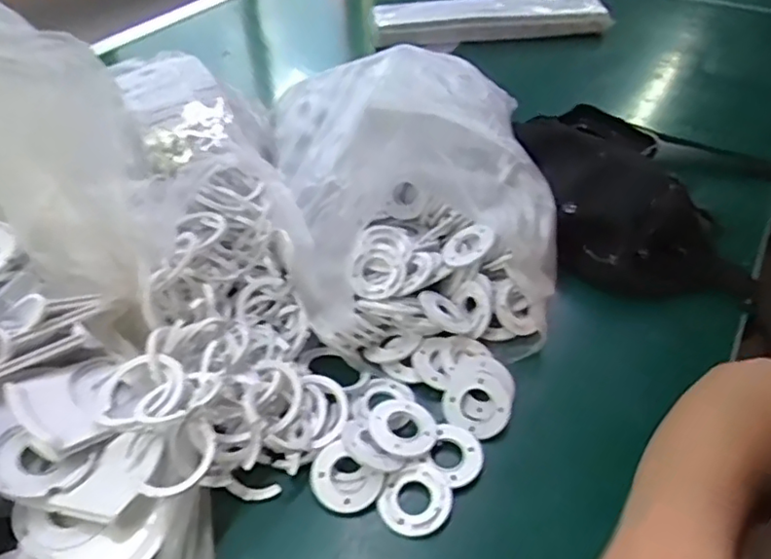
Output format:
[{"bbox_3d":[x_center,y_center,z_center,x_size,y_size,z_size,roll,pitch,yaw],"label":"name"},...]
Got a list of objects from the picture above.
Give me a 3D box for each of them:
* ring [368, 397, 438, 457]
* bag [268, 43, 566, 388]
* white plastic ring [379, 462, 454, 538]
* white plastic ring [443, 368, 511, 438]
[{"bbox_3d":[0.011,0.096,0.390,0.045,0.010,0.041,16,45,18],"label":"ring"},{"bbox_3d":[0.020,-0.098,0.511,0.206,0.100,0.339,-8,43,-7],"label":"bag"},{"bbox_3d":[0.020,0.133,0.366,0.040,0.004,0.044,-1,42,1],"label":"white plastic ring"},{"bbox_3d":[0.061,0.083,0.407,0.047,0.008,0.042,36,78,25],"label":"white plastic ring"}]

